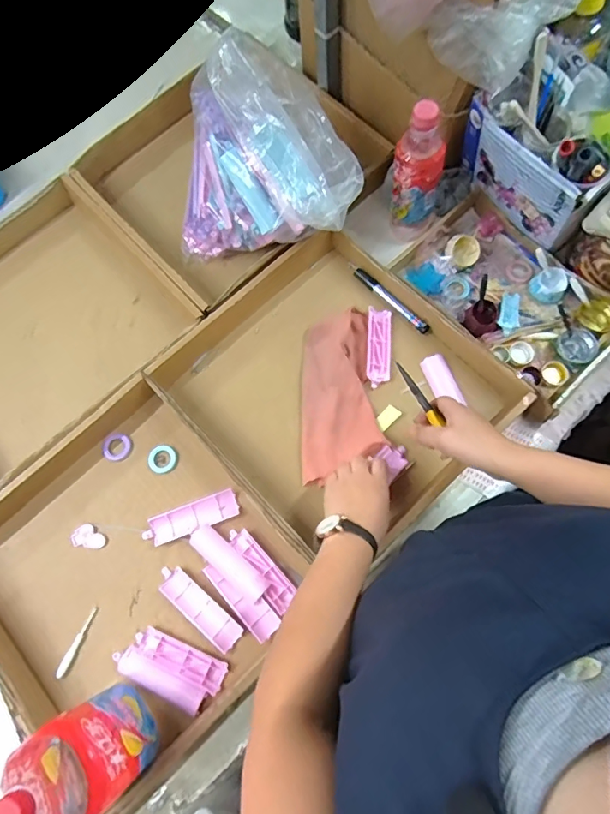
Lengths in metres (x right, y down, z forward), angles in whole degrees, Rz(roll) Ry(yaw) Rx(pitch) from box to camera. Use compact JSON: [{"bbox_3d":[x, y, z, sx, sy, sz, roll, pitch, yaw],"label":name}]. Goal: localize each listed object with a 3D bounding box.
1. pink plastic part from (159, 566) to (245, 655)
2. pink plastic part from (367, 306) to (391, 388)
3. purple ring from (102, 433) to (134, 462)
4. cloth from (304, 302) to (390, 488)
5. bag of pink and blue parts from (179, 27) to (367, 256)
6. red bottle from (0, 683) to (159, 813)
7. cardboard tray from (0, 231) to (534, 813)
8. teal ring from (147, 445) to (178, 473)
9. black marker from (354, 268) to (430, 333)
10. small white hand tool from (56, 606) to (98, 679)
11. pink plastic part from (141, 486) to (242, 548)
[{"bbox_3d":[-0.130,0.242,0.598,0.123,0.007,0.036,38,75,16],"label":"pink plastic part"},{"bbox_3d":[0.104,-0.085,0.685,0.032,0.016,0.114,3,74,4],"label":"pink plastic part"},{"bbox_3d":[-0.256,0.055,0.670,0.039,0.007,0.038,-1,74,3],"label":"purple ring"},{"bbox_3d":[0.050,-0.019,0.668,0.106,0.031,0.237,3,77,3],"label":"cloth"},{"bbox_3d":[-0.077,-0.320,0.634,0.265,0.219,0.085,1,37,39],"label":"bag of pink and blue parts"},{"bbox_3d":[-0.220,0.342,0.468,0.087,0.220,0.088,-36,75,-8],"label":"red bottle"},{"bbox_3d":[-0.087,0.090,0.636,0.693,0.073,0.385,-43,76,-9],"label":"cardboard tray"},{"bbox_3d":[-0.193,0.071,0.666,0.040,0.006,0.037,-1,74,3],"label":"teal ring"},{"bbox_3d":[0.124,-0.154,0.709,0.015,0.018,0.135,-44,76,-9],"label":"black marker"},{"bbox_3d":[-0.278,0.287,0.602,0.011,0.006,0.084,22,76,9],"label":"small white hand tool"},{"bbox_3d":[-0.147,0.144,0.635,0.123,0.013,0.036,-22,74,-4],"label":"pink plastic part"}]

